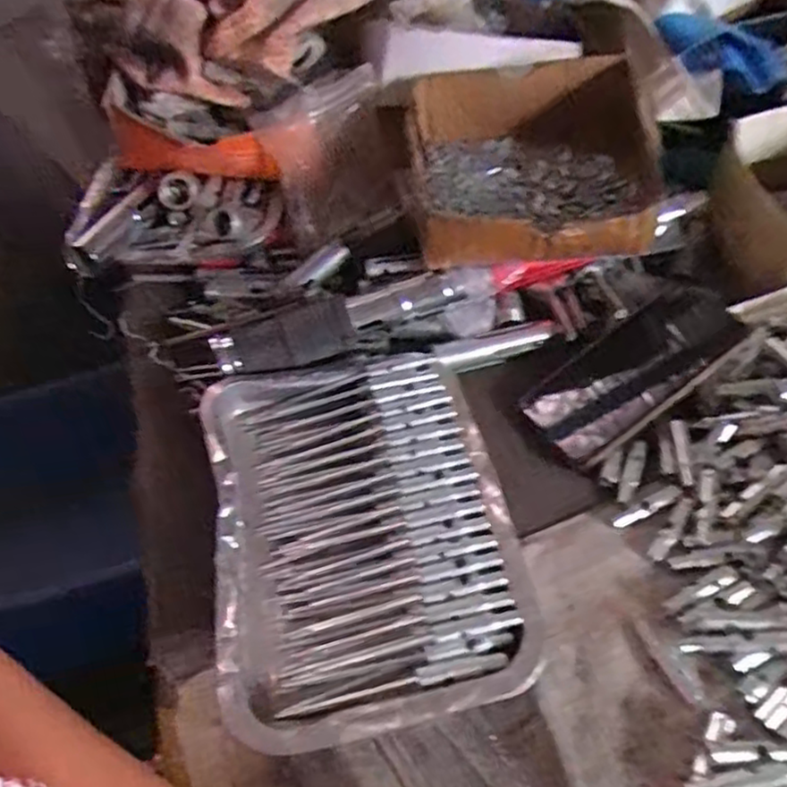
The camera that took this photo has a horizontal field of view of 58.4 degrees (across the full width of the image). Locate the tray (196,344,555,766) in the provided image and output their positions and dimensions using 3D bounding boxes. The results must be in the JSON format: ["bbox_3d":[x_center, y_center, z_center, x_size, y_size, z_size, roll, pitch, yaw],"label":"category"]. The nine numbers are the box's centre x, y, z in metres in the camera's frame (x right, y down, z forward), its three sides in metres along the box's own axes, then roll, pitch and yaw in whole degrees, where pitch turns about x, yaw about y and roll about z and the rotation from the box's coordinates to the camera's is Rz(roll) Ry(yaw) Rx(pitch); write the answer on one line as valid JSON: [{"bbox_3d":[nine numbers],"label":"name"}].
[{"bbox_3d":[-0.021,0.082,0.455,0.183,0.036,0.258,-12,52,-3],"label":"tray"}]

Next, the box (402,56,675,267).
[{"bbox_3d":[0.102,-0.171,0.531,0.175,0.069,0.172,-6,52,1],"label":"box"}]

